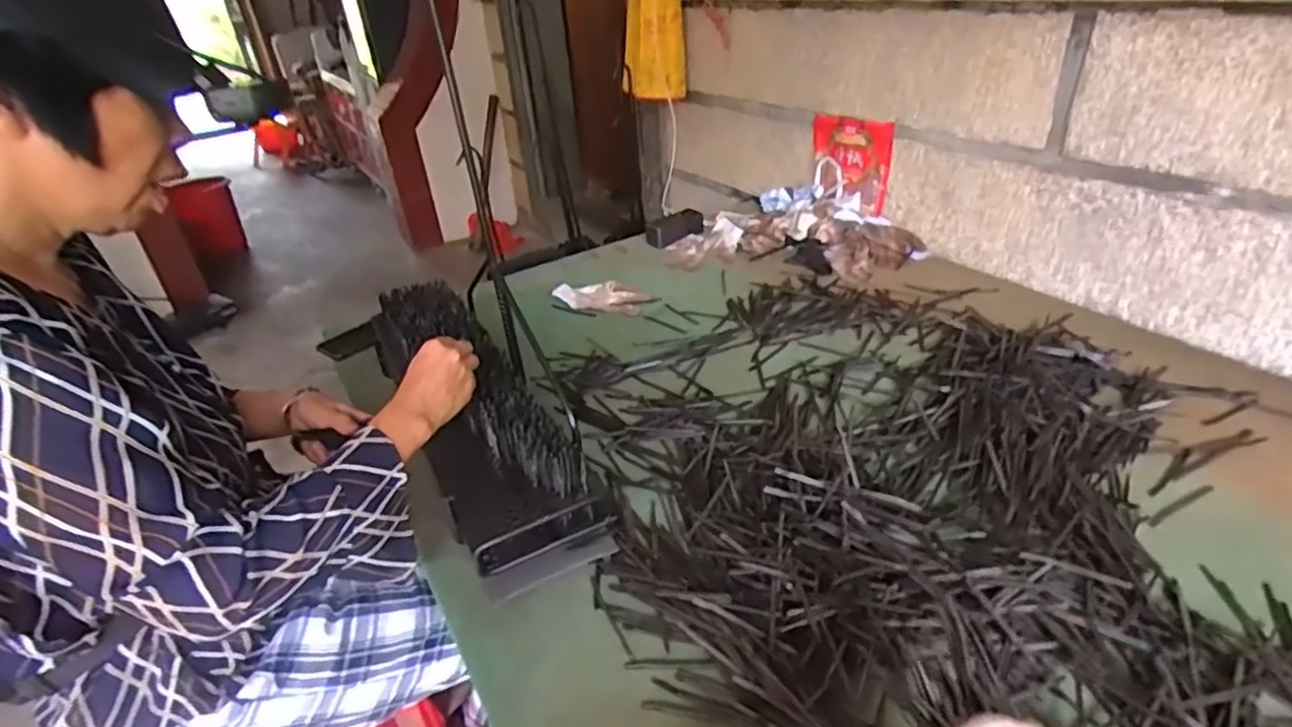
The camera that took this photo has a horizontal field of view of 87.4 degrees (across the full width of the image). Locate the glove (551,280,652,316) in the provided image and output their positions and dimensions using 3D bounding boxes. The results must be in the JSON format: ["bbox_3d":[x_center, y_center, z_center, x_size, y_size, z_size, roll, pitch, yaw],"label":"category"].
[{"bbox_3d":[-0.079,-0.132,1.274,0.170,0.038,0.094,6,35,18],"label":"glove"}]

